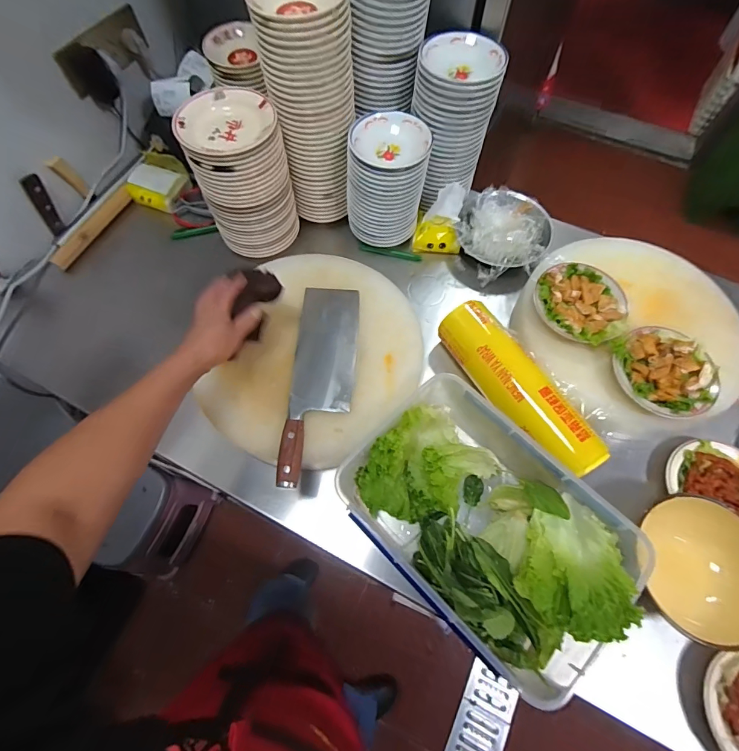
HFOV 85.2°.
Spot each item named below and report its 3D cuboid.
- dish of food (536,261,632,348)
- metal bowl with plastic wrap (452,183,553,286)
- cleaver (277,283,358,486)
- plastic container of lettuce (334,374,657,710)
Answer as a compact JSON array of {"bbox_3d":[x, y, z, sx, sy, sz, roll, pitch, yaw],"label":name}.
[{"bbox_3d":[0.341,-0.113,0.659,0.141,0.046,0.135,0,66,1],"label":"dish of food"},{"bbox_3d":[0.260,-0.277,0.794,0.176,0.067,0.182,0,66,1],"label":"metal bowl with plastic wrap"},{"bbox_3d":[-0.073,0.001,0.625,0.097,0.029,0.335,2,66,2],"label":"cleaver"},{"bbox_3d":[0.155,0.197,0.561,0.250,0.133,0.352,-40,71,-15],"label":"plastic container of lettuce"}]

